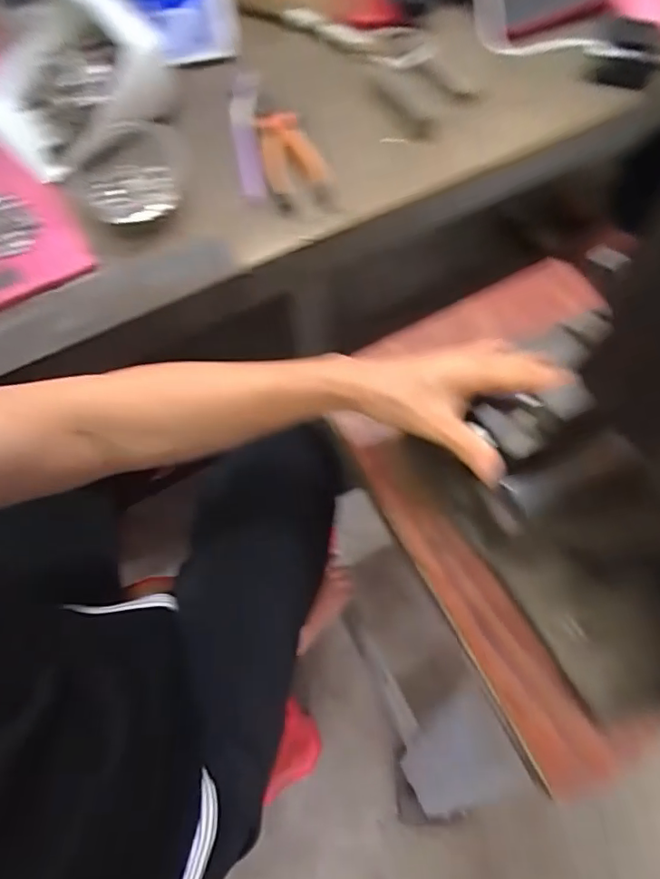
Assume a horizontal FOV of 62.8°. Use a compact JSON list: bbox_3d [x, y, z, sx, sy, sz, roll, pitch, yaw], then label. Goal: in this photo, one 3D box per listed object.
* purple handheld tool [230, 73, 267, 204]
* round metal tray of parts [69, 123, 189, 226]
[{"bbox_3d":[-0.088,-0.331,0.578,0.029,0.029,0.193,-6,68,-1],"label":"purple handheld tool"},{"bbox_3d":[-0.197,-0.261,0.534,0.108,0.035,0.095,-21,69,-6],"label":"round metal tray of parts"}]

